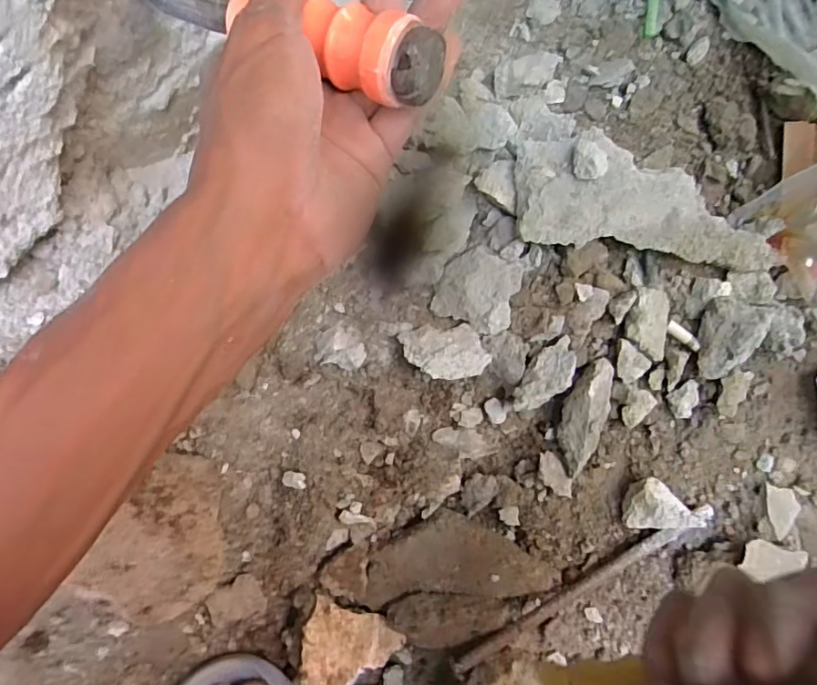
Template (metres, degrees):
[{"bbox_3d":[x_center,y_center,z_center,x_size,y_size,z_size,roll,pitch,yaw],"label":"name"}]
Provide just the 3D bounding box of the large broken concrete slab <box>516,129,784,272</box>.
[{"bbox_3d":[0.156,-0.091,0.351,0.177,0.037,0.071,5,84,1],"label":"large broken concrete slab"}]

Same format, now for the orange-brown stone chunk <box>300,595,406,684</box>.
[{"bbox_3d":[-0.038,0.196,0.352,0.062,0.025,0.048,22,86,5],"label":"orange-brown stone chunk"}]

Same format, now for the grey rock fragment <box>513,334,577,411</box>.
[{"bbox_3d":[0.087,0.021,0.347,0.023,0.016,0.054,38,88,6],"label":"grey rock fragment"}]

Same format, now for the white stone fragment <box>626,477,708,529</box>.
[{"bbox_3d":[0.163,0.114,0.360,0.042,0.019,0.033,42,88,6],"label":"white stone fragment"}]

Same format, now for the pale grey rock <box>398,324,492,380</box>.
[{"bbox_3d":[0.024,0.004,0.354,0.052,0.008,0.044,-2,46,-16],"label":"pale grey rock"}]

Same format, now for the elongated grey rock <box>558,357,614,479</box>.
[{"bbox_3d":[0.114,0.048,0.360,0.028,0.025,0.074,15,86,4],"label":"elongated grey rock"}]

